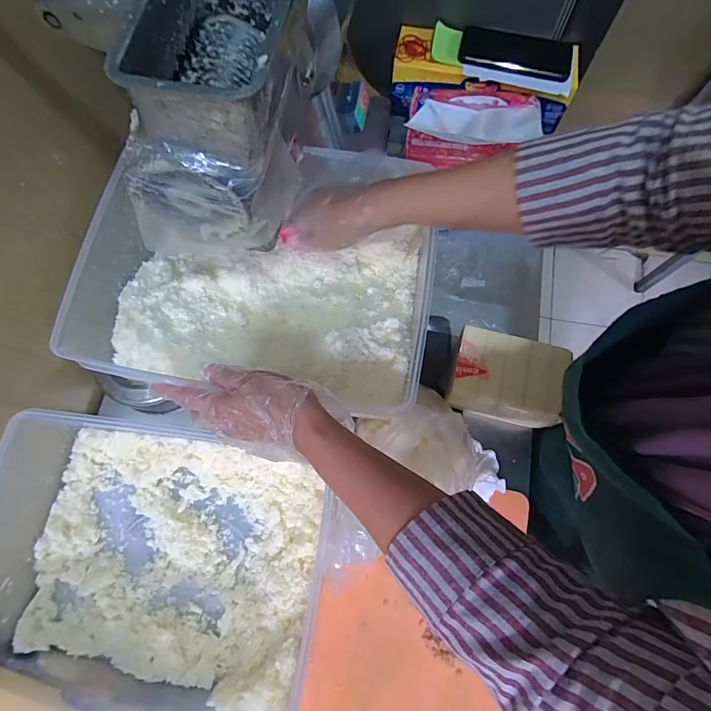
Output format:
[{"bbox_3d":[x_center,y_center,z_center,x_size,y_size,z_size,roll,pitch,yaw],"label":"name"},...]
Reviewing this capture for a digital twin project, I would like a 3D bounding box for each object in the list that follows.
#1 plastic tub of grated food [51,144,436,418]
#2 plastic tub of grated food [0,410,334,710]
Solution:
[{"bbox_3d":[-0.103,-0.090,0.469,0.367,0.099,0.277,8,74,4],"label":"plastic tub of grated food"},{"bbox_3d":[-0.229,0.240,0.461,0.359,0.118,0.270,10,74,5],"label":"plastic tub of grated food"}]

